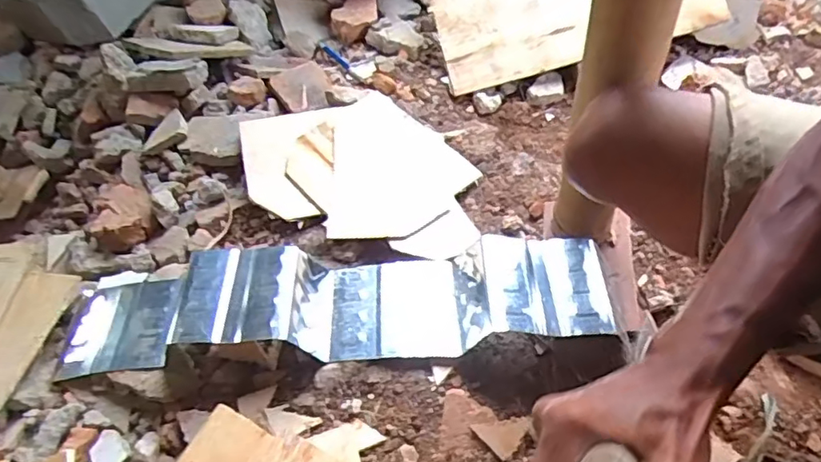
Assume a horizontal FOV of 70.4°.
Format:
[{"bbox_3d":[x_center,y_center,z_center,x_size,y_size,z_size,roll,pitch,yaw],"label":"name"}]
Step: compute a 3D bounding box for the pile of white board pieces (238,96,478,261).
[{"bbox_3d":[-0.061,-0.089,0.802,0.362,0.043,0.256,28,65,23],"label":"pile of white board pieces"}]

